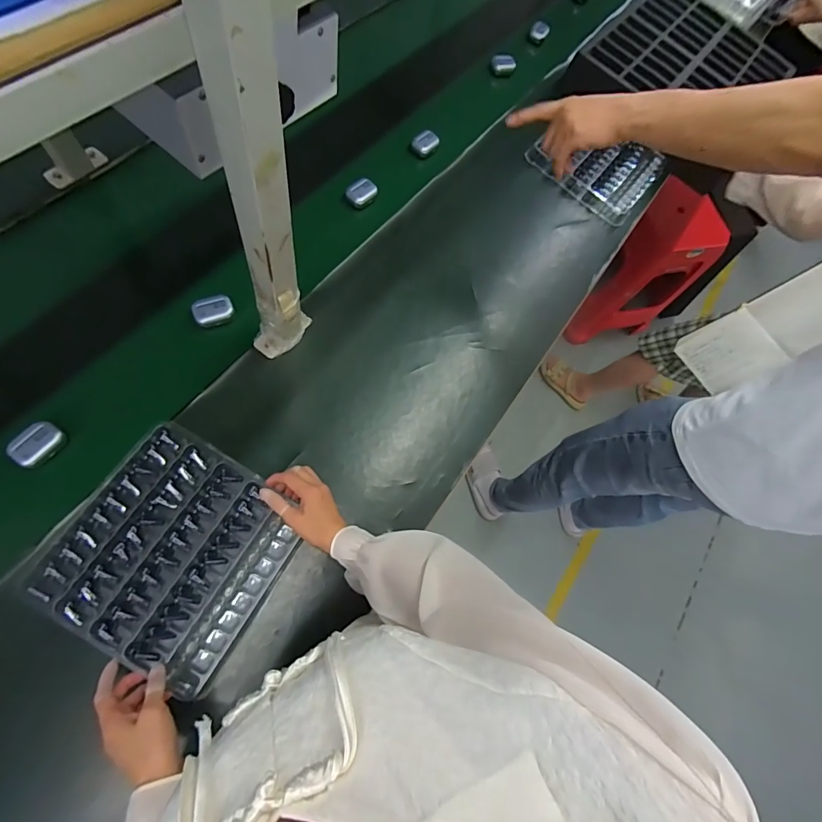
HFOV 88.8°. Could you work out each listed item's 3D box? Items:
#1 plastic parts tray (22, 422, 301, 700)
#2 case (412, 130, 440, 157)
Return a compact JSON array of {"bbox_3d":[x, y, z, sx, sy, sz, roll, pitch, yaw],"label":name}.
[{"bbox_3d":[-0.290,0.171,0.527,0.240,0.016,0.244,32,66,-2],"label":"plastic parts tray"},{"bbox_3d":[0.031,-0.539,0.846,0.042,0.027,0.054,37,69,13],"label":"case"}]

